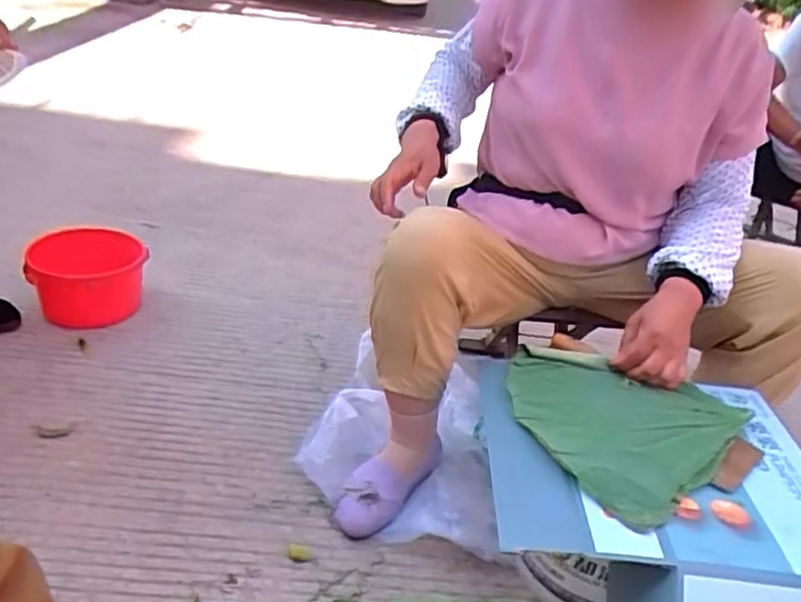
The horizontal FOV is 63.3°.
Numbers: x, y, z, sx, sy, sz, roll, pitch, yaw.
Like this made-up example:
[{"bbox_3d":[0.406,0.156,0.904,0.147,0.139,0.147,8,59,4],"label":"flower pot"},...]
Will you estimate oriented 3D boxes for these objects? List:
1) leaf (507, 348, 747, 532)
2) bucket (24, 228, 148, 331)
[{"bbox_3d":[0.274,0.143,0.864,0.299,0.017,0.280,-17,39,-42],"label":"leaf"},{"bbox_3d":[-0.646,-0.043,1.364,0.206,0.158,0.206,9,28,-5],"label":"bucket"}]

